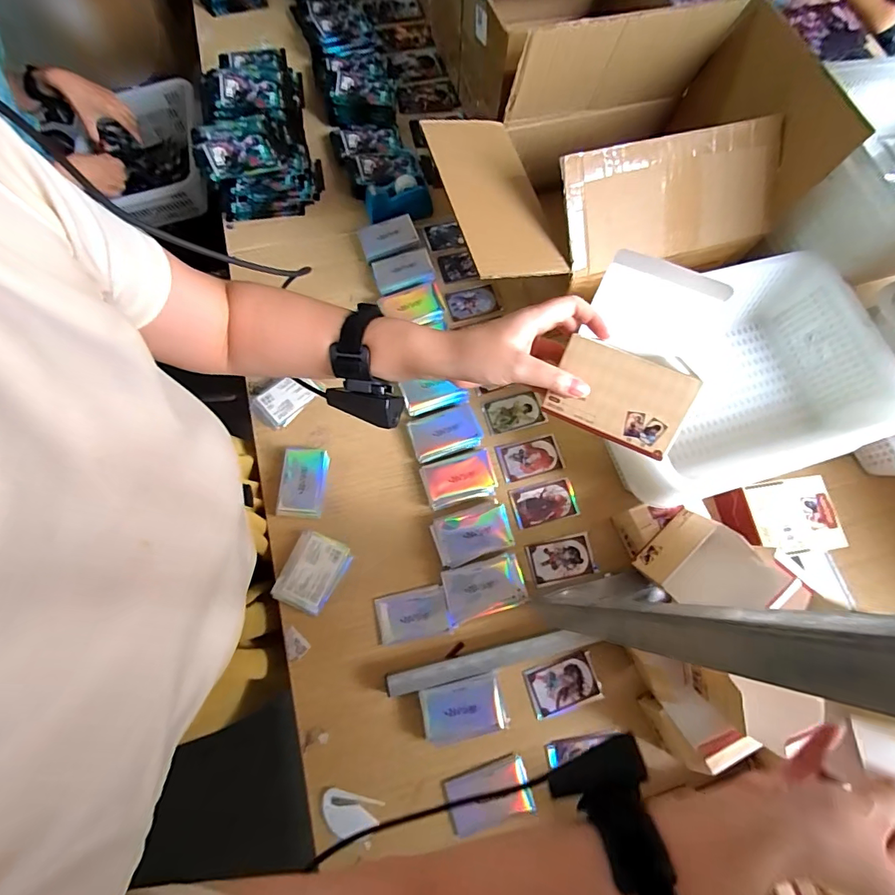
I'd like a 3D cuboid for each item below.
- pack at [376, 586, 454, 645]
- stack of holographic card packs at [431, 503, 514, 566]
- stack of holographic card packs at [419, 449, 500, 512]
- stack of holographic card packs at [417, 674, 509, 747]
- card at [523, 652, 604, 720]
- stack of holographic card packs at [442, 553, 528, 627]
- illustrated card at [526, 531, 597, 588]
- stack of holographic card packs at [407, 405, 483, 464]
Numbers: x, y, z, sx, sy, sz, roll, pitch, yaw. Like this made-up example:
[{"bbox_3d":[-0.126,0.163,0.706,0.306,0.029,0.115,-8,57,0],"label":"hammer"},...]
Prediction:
[{"bbox_3d":[-0.048,0.226,0.606,0.093,0.004,0.062,-10,73,-5],"label":"pack"},{"bbox_3d":[0.034,0.119,0.627,0.103,0.032,0.067,-17,74,-7],"label":"stack of holographic card packs"},{"bbox_3d":[0.017,0.047,0.653,0.100,0.025,0.072,-15,74,-6],"label":"stack of holographic card packs"},{"bbox_3d":[0.019,0.326,0.559,0.102,0.024,0.064,-12,73,-5],"label":"stack of holographic card packs"},{"bbox_3d":[0.152,0.310,0.589,0.093,0.006,0.060,-16,74,-6],"label":"card"},{"bbox_3d":[0.050,0.192,0.611,0.107,0.017,0.071,-12,73,-5],"label":"stack of holographic card packs"},{"bbox_3d":[0.161,0.158,0.635,0.091,0.004,0.057,-12,73,-5],"label":"illustrated card"},{"bbox_3d":[-0.004,-0.021,0.675,0.100,0.019,0.068,-17,74,-7],"label":"stack of holographic card packs"}]

